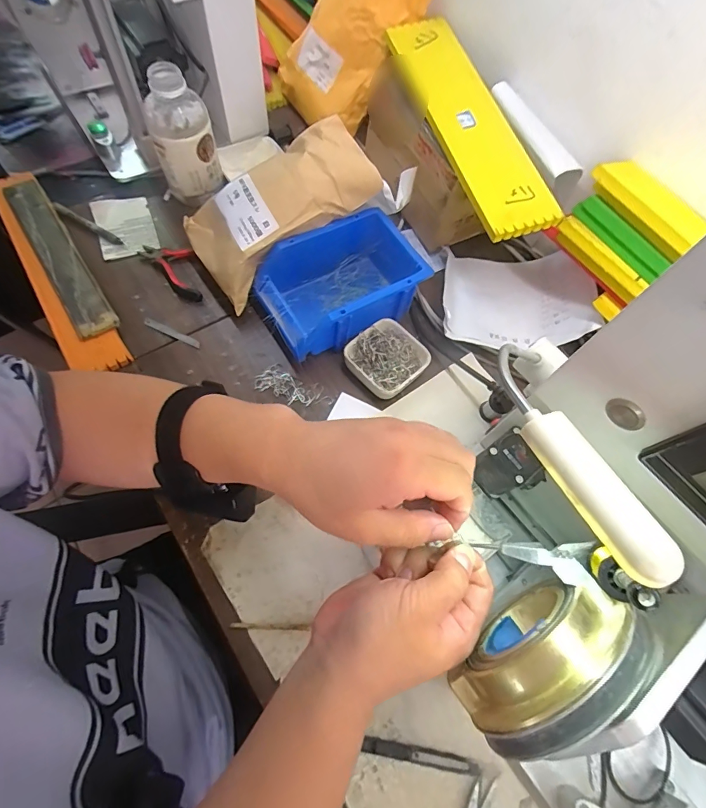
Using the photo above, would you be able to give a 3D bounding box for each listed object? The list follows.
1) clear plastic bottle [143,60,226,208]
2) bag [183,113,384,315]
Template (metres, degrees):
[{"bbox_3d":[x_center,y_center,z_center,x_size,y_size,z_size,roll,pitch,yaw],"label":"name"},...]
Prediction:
[{"bbox_3d":[-0.216,-0.332,0.534,0.076,0.140,0.067,-20,69,-13],"label":"clear plastic bottle"},{"bbox_3d":[-0.088,-0.228,0.491,0.231,0.061,0.132,-32,71,9],"label":"bag"}]

